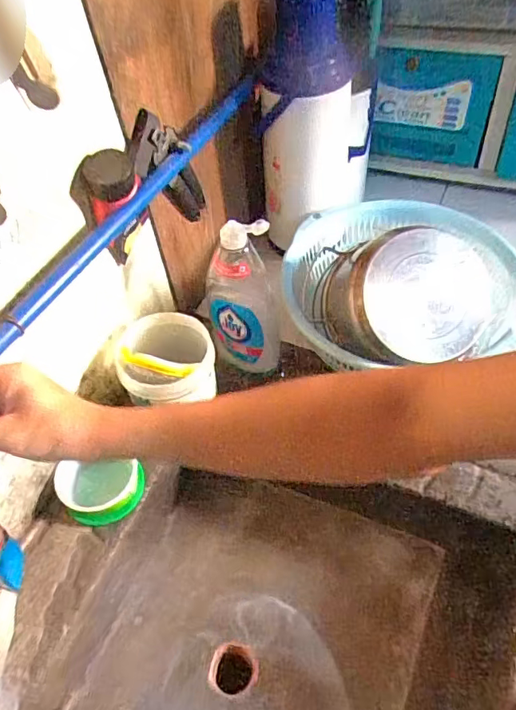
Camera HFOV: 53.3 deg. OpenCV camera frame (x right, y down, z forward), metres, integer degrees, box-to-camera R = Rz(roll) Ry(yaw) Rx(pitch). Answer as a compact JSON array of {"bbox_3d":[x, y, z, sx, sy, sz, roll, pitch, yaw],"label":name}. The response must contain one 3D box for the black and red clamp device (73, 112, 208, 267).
[{"bbox_3d":[-0.121,-0.196,0.625,0.047,0.171,0.217,20,56,19],"label":"black and red clamp device"}]

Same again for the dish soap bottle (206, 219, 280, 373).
[{"bbox_3d":[-0.022,-0.070,0.655,0.082,0.228,0.071,-13,52,-6],"label":"dish soap bottle"}]

